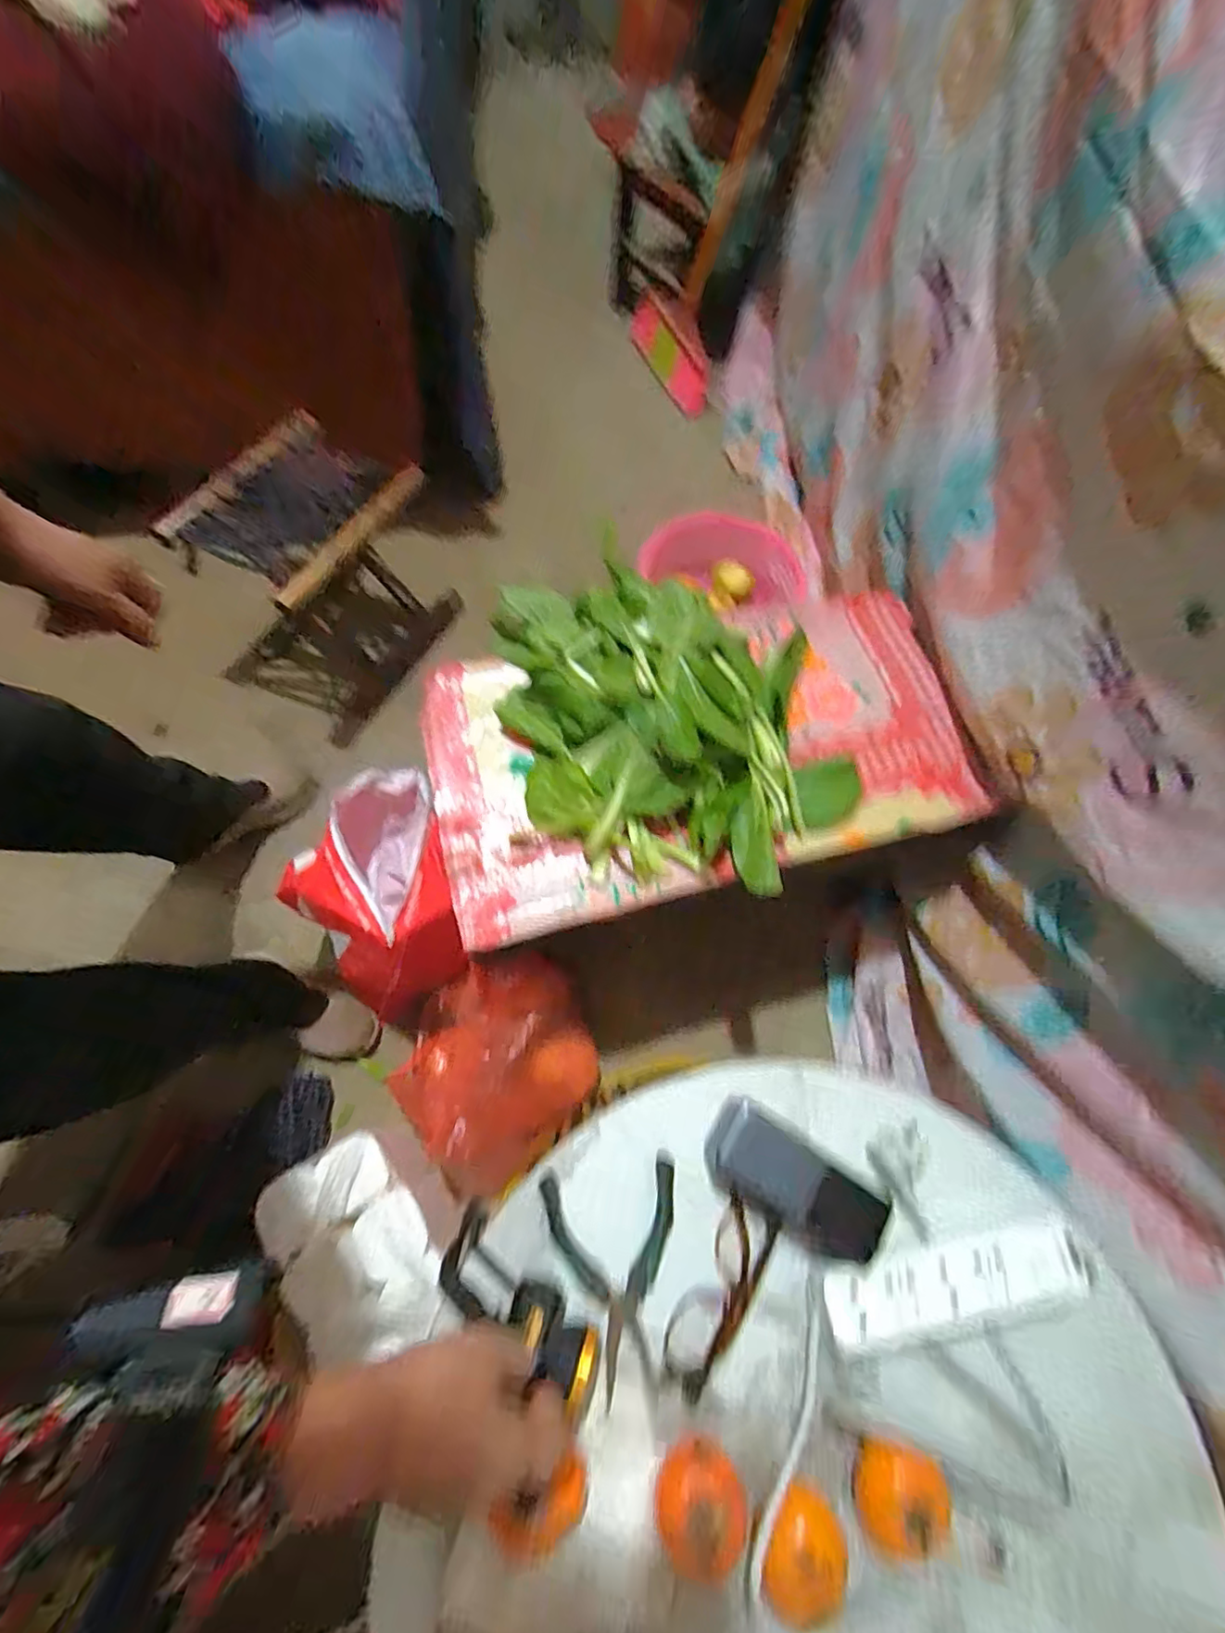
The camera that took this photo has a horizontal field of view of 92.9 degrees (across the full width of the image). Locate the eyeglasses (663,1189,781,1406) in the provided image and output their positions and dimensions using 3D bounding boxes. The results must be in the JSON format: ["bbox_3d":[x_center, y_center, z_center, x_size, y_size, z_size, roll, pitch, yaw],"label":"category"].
[{"bbox_3d":[0.079,0.354,0.432,0.044,0.018,0.132,31,71,9],"label":"eyeglasses"}]

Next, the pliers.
[{"bbox_3d":[0.006,0.347,0.440,0.103,0.017,0.144,-7,69,-5],"label":"pliers"}]

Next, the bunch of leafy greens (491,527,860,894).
[{"bbox_3d":[0.073,-0.125,0.706,0.395,0.098,0.426,1,69,-2],"label":"bunch of leafy greens"}]

